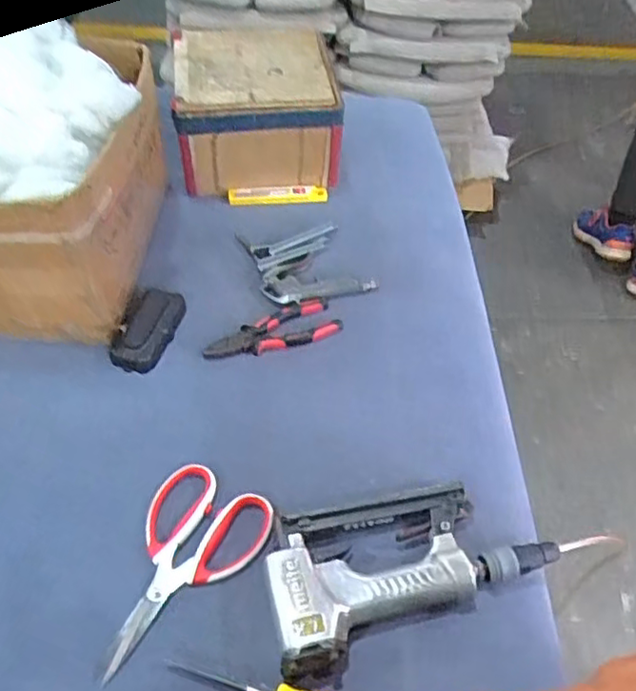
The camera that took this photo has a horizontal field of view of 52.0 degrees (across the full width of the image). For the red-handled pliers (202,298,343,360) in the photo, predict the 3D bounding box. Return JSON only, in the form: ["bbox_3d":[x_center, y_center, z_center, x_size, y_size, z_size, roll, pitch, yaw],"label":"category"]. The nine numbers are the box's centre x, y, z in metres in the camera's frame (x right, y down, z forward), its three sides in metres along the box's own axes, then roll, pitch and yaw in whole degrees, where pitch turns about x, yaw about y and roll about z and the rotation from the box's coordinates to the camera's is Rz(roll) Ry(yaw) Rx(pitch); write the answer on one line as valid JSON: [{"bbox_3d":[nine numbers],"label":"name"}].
[{"bbox_3d":[-0.052,-0.015,0.733,0.155,0.010,0.058,-16,54,-18],"label":"red-handled pliers"}]

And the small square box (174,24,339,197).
[{"bbox_3d":[-0.088,-0.334,0.920,0.211,0.126,0.223,-3,51,-9],"label":"small square box"}]

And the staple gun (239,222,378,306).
[{"bbox_3d":[-0.015,-0.106,0.812,0.129,0.015,0.135,-14,54,-17],"label":"staple gun"}]

